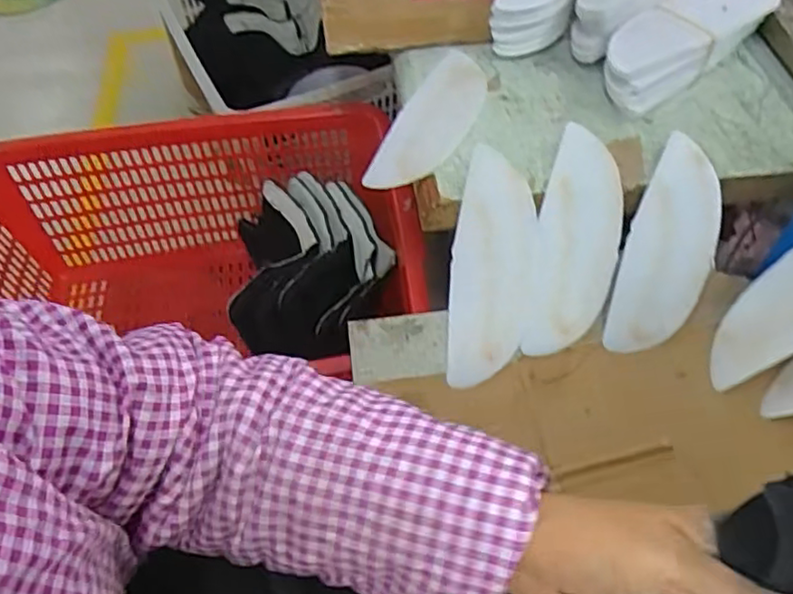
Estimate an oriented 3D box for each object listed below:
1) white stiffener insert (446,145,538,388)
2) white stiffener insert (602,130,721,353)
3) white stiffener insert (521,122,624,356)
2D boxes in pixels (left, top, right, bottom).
[{"bbox_3d":[0.083,-0.026,0.569,0.068,0.008,0.209,10,77,1],"label":"white stiffener insert"},{"bbox_3d":[0.242,-0.041,0.577,0.073,0.010,0.208,23,76,6],"label":"white stiffener insert"},{"bbox_3d":[0.161,-0.050,0.578,0.072,0.007,0.215,10,76,2],"label":"white stiffener insert"}]

